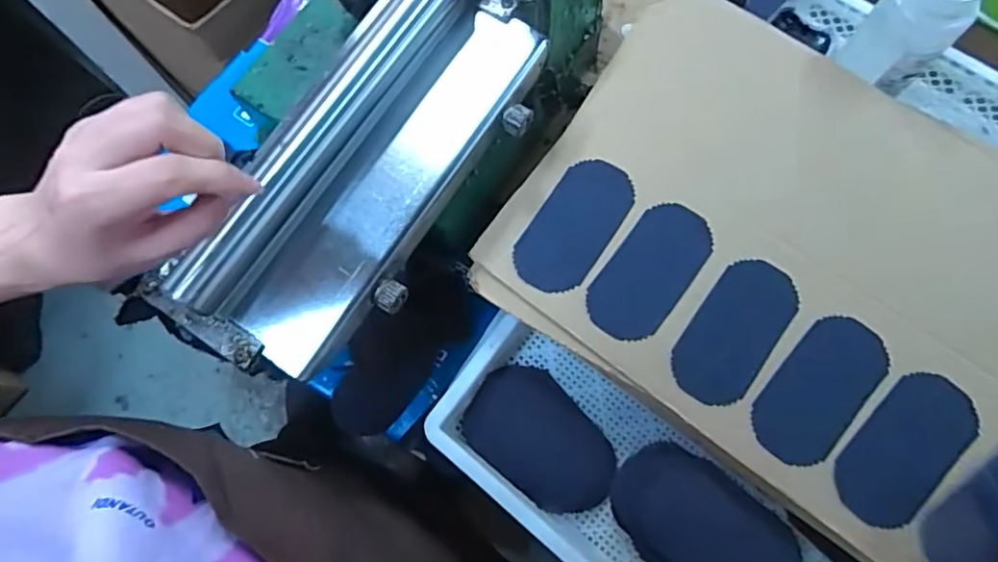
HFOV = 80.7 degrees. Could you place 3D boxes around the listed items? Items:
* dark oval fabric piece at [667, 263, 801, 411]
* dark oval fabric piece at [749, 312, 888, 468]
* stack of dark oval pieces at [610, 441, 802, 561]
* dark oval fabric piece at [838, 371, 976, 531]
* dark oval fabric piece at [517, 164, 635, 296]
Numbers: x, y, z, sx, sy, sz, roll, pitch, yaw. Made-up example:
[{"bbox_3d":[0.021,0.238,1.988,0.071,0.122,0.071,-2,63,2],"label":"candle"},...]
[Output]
[{"bbox_3d":[0.198,0.042,0.493,0.067,0.004,0.130,36,77,8],"label":"dark oval fabric piece"},{"bbox_3d":[0.262,0.089,0.478,0.067,0.005,0.130,41,80,14],"label":"dark oval fabric piece"},{"bbox_3d":[0.176,0.215,0.510,0.159,0.050,0.103,37,78,12],"label":"stack of dark oval pieces"},{"bbox_3d":[0.317,0.128,0.456,0.065,0.012,0.132,43,79,15],"label":"dark oval fabric piece"},{"bbox_3d":[0.067,-0.049,0.530,0.068,0.010,0.132,32,77,11],"label":"dark oval fabric piece"}]

